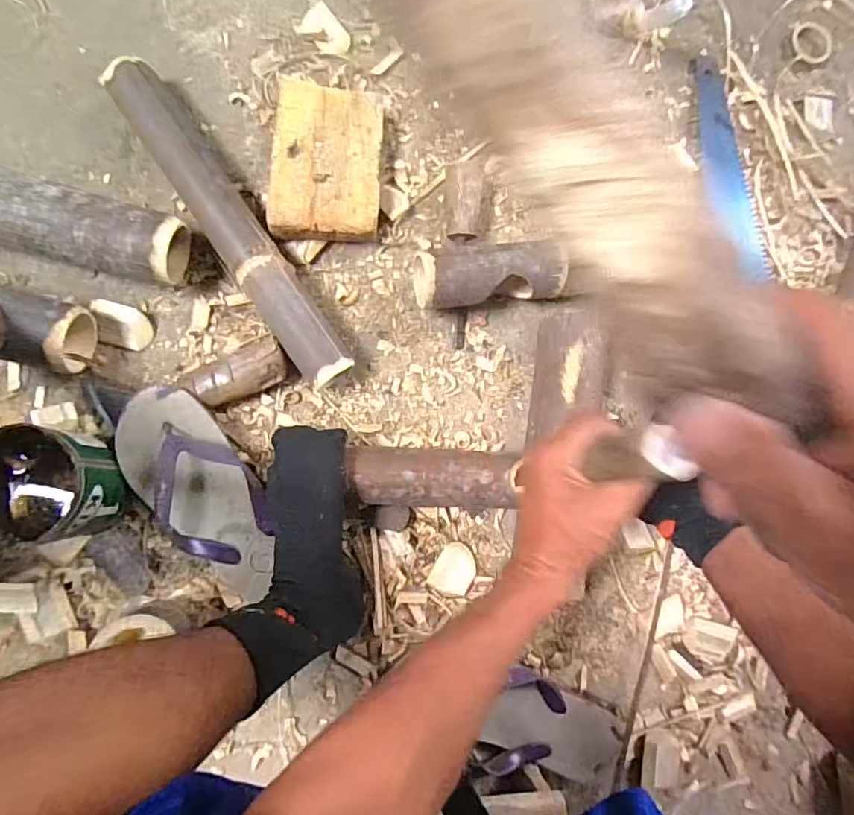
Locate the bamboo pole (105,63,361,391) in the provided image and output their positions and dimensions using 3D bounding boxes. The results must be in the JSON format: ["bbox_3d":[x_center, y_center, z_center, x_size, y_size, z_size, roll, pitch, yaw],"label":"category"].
[{"bbox_3d":[-0.201,-0.187,0.559,0.058,0.050,0.375,-34,91,-8],"label":"bamboo pole"}]

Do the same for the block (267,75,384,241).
[{"bbox_3d":[-0.107,-0.265,0.574,0.113,0.023,0.162,3,86,-7],"label":"block"}]

